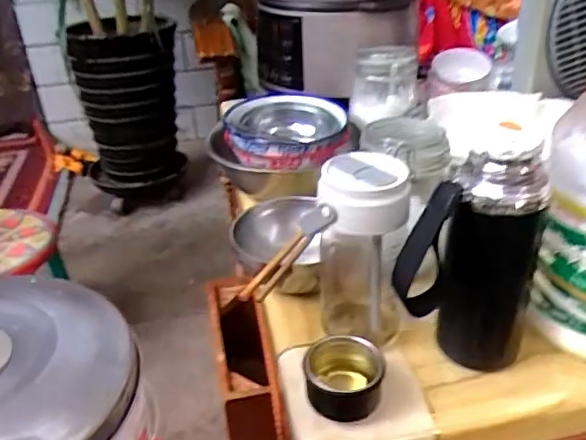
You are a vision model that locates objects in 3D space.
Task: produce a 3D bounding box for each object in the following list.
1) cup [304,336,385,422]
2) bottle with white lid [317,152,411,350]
[{"bbox_3d":[0.045,0.139,0.502,0.068,0.042,0.070,-1,30,4],"label":"cup"},{"bbox_3d":[0.062,0.036,0.547,0.082,0.184,0.086,-3,30,1],"label":"bottle with white lid"}]

